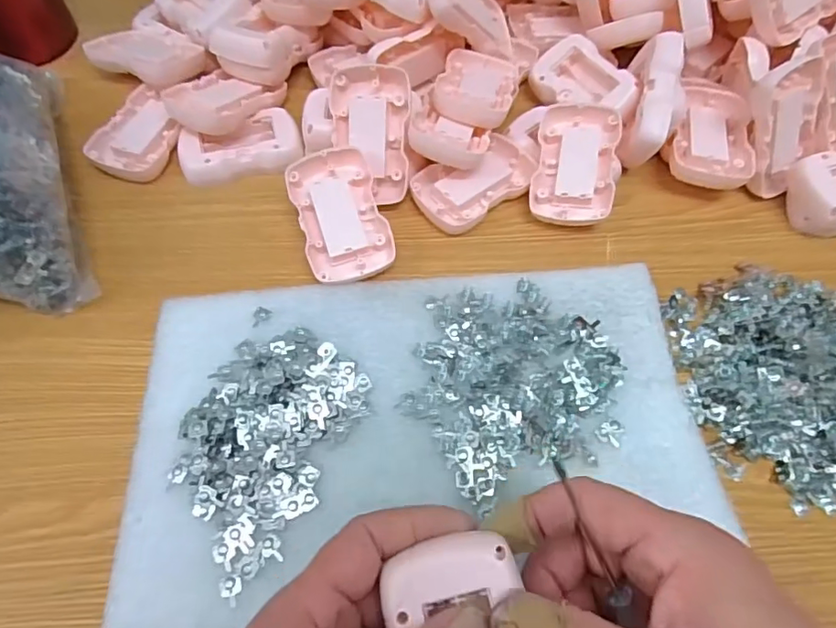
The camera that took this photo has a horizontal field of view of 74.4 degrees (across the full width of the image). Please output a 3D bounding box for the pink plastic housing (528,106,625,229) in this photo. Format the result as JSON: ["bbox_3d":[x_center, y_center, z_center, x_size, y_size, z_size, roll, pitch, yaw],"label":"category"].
[{"bbox_3d":[0.109,-0.103,0.381,0.053,0.020,0.083,7,76,16],"label":"pink plastic housing"}]

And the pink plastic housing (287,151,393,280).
[{"bbox_3d":[-0.051,-0.063,0.361,0.053,0.019,0.087,-16,78,-7],"label":"pink plastic housing"}]

